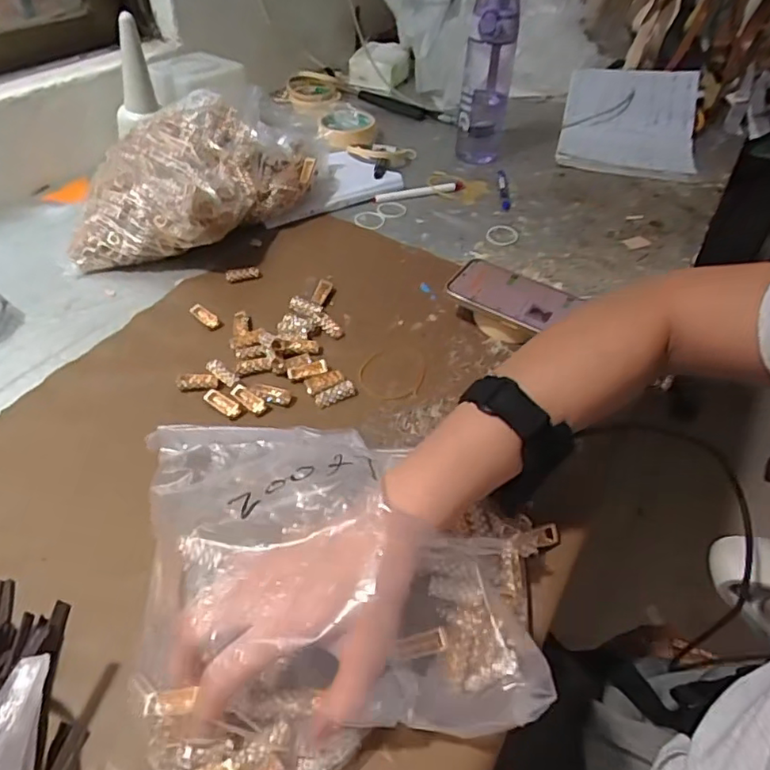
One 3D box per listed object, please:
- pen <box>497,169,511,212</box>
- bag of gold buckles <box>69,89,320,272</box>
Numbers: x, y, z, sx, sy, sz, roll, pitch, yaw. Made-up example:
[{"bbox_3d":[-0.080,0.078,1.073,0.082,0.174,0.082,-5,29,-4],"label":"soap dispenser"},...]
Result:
[{"bbox_3d":[0.168,-0.278,0.827,0.013,0.006,0.113,4,44,1],"label":"pen"},{"bbox_3d":[-0.219,-0.241,0.693,0.180,0.118,0.302,23,48,20],"label":"bag of gold buckles"}]

